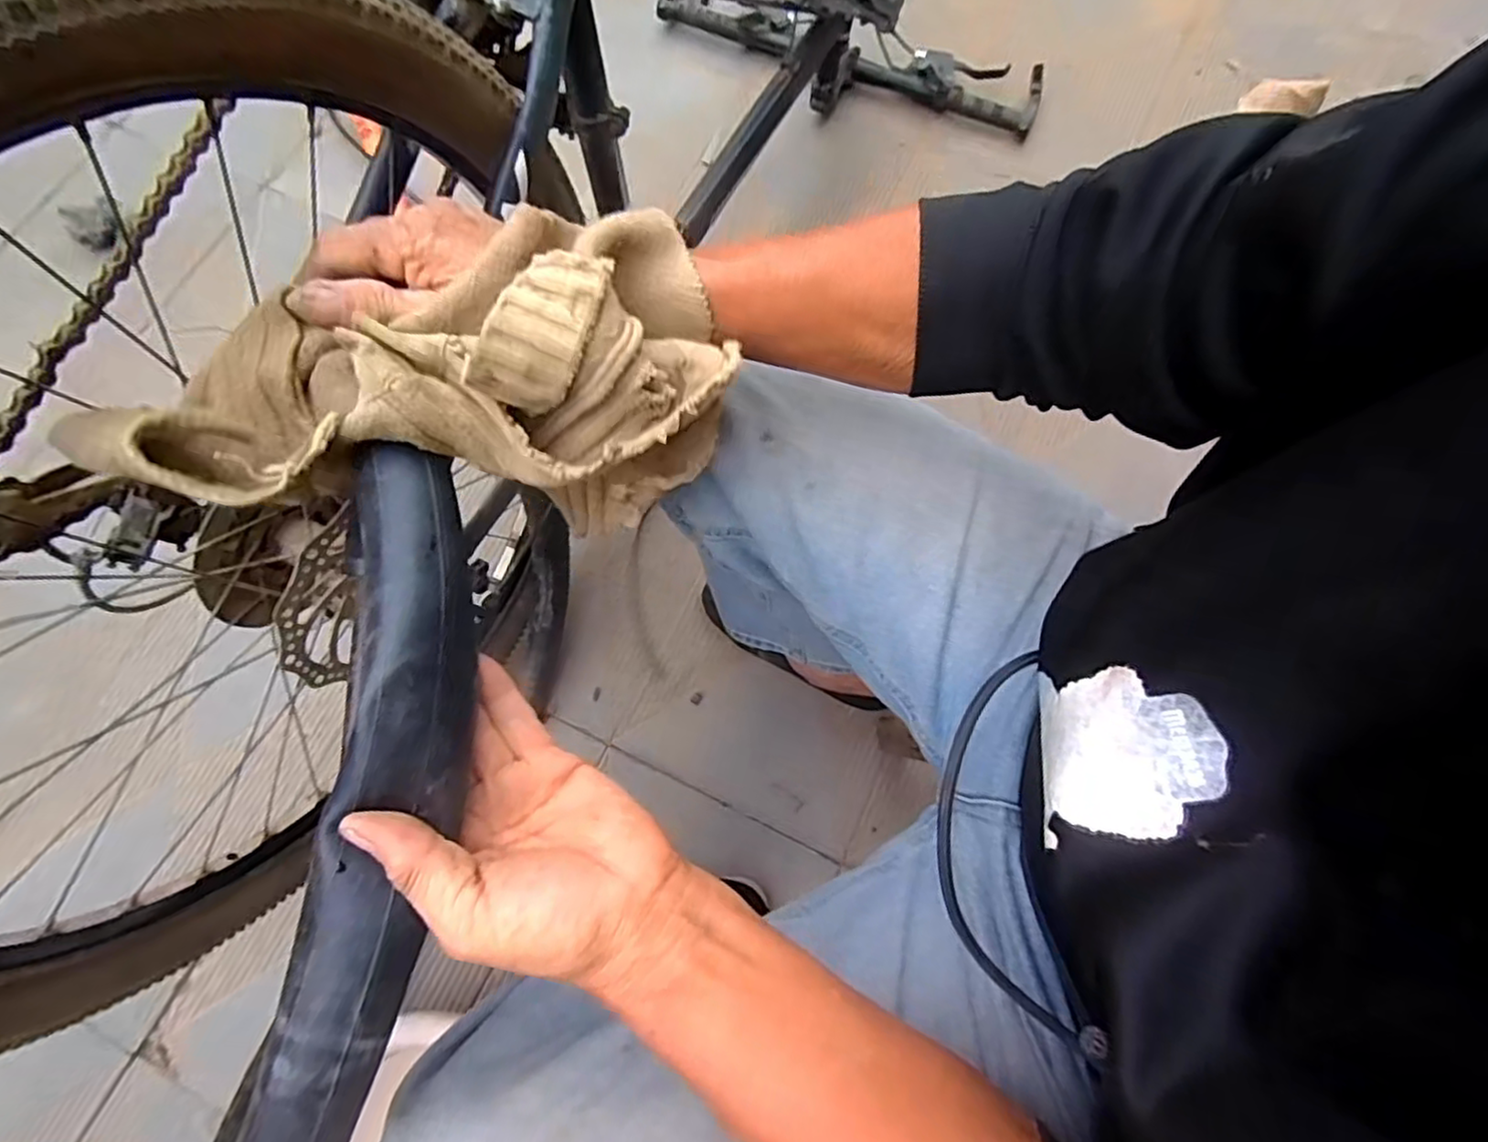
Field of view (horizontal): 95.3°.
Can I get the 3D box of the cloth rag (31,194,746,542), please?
[{"bbox_3d":[-0.128,-0.080,0.302,0.233,0.107,0.110,-7,74,-7],"label":"cloth rag"}]

